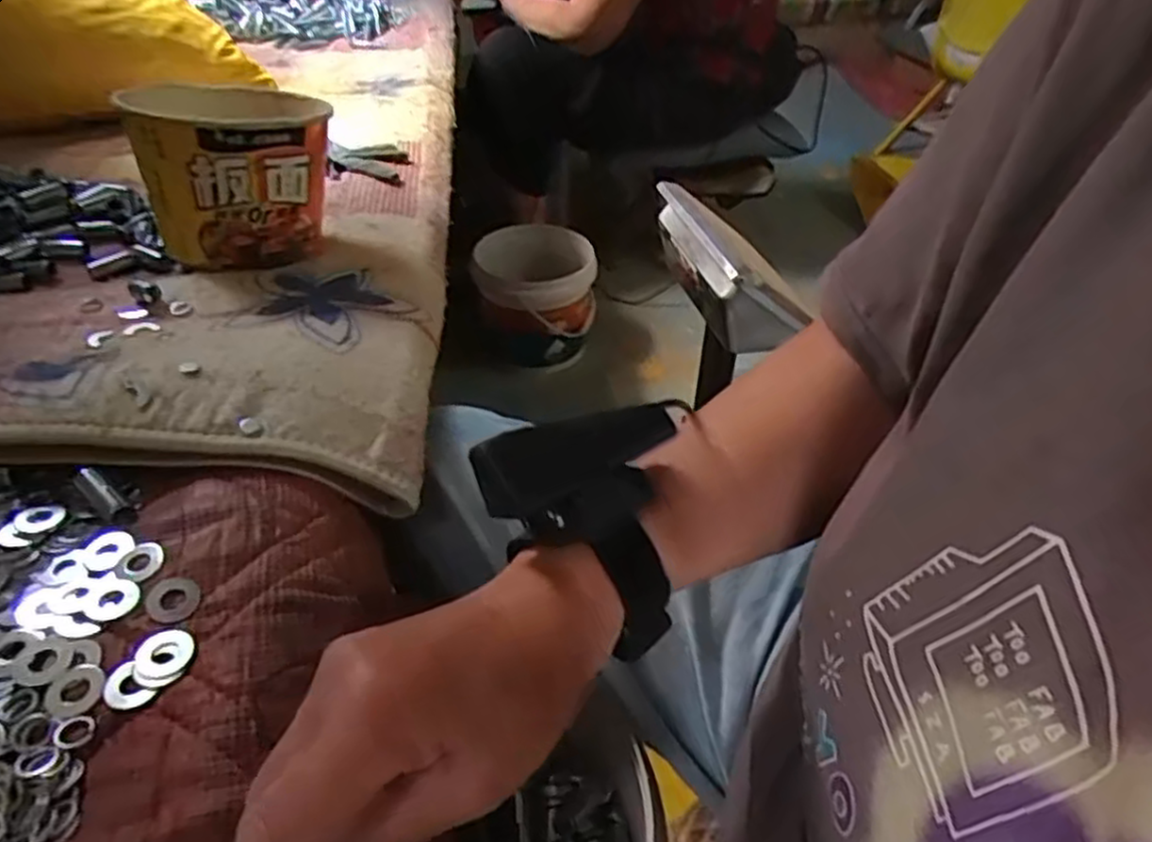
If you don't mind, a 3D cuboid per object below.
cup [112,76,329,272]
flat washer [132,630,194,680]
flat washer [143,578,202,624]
[{"bbox_3d":[-0.258,-0.198,0.569,0.127,0.101,0.134,-16,43,-20],"label":"cup"},{"bbox_3d":[-0.168,0.094,0.302,0.021,0.004,0.020,1,40,0],"label":"flat washer"},{"bbox_3d":[-0.175,0.076,0.323,0.021,0.004,0.022,-22,45,-25],"label":"flat washer"}]

